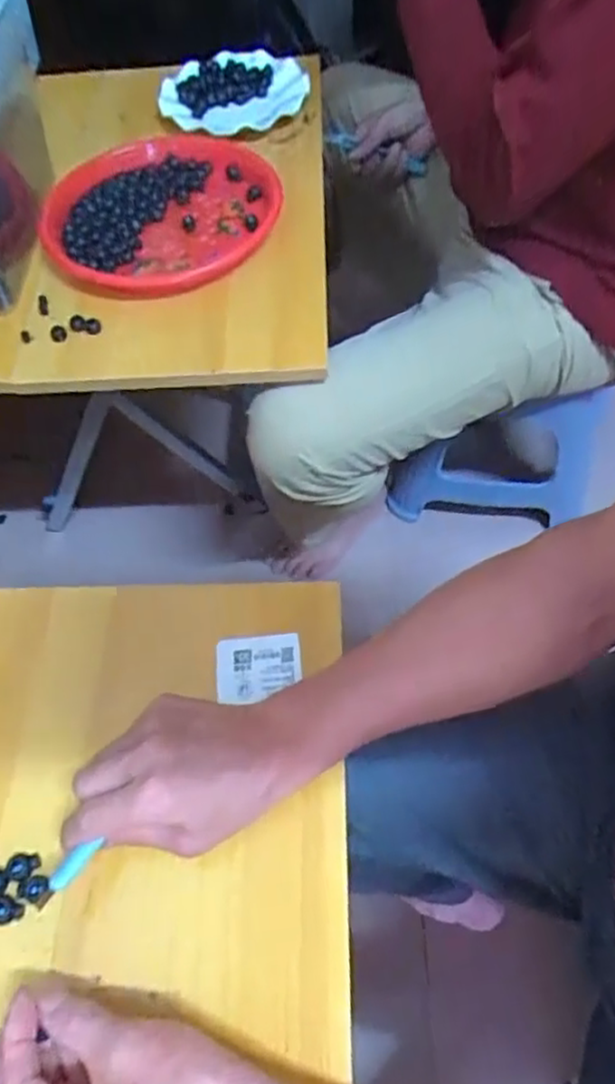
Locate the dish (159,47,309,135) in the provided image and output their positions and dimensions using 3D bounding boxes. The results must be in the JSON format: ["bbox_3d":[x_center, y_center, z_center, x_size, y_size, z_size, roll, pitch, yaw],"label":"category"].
[{"bbox_3d":[-0.083,-0.548,0.846,0.137,0.039,0.179,39,67,24],"label":"dish"}]

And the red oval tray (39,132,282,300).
[{"bbox_3d":[-0.150,-0.352,0.736,0.235,0.049,0.226,-7,58,-1],"label":"red oval tray"}]

